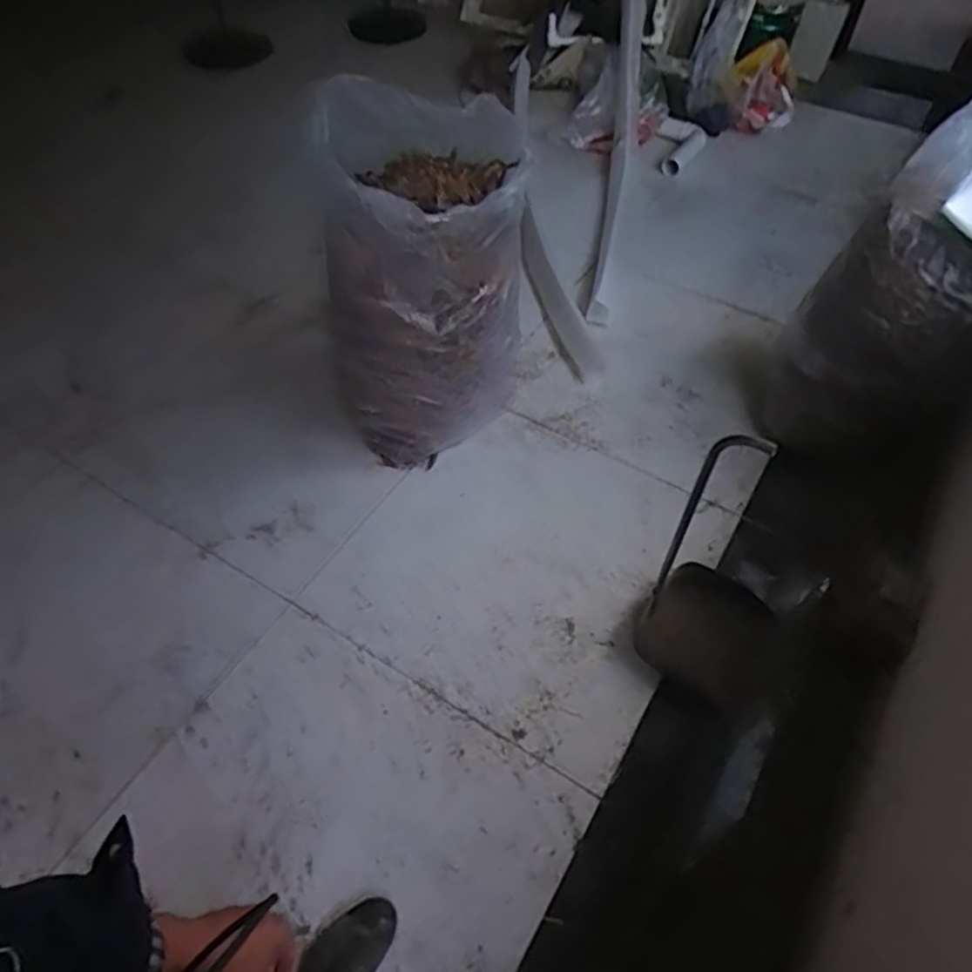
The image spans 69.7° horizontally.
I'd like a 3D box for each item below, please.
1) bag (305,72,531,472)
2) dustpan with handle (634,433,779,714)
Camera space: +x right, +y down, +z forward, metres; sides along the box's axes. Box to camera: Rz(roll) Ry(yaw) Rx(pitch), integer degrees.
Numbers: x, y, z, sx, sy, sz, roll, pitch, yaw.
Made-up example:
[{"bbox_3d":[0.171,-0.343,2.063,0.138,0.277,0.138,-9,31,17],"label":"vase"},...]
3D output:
[{"bbox_3d":[-0.144,-0.480,1.727,0.444,0.728,0.575,-4,54,-4],"label":"bag"},{"bbox_3d":[0.454,0.176,1.284,0.255,0.577,0.228,25,57,17],"label":"dustpan with handle"}]

